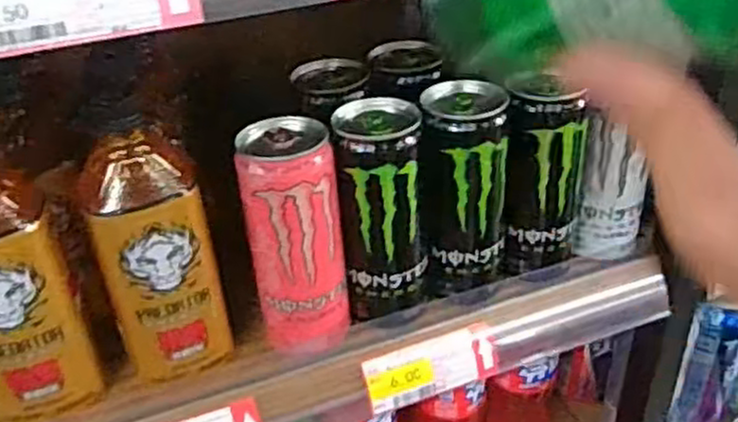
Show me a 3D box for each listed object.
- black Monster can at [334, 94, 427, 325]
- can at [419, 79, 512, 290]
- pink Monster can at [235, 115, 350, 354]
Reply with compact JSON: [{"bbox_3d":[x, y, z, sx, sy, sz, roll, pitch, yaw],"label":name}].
[{"bbox_3d":[0.009,0.001,0.474,0.051,0.132,0.051,-5,35,-2],"label":"black Monster can"},{"bbox_3d":[0.062,-0.014,0.481,0.052,0.127,0.052,1,35,6],"label":"can"},{"bbox_3d":[-0.044,0.016,0.459,0.054,0.132,0.056,-10,35,-10],"label":"pink Monster can"}]

